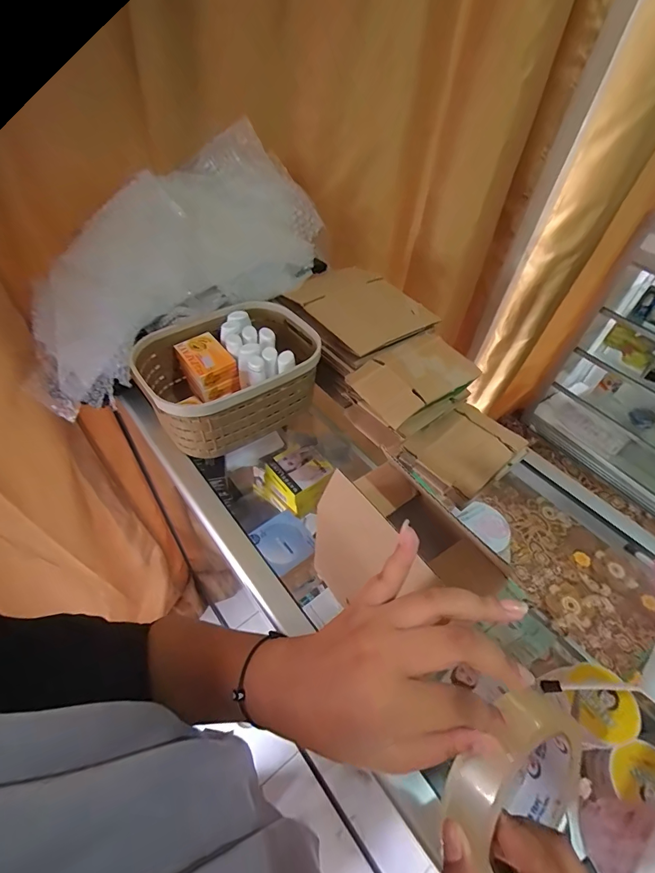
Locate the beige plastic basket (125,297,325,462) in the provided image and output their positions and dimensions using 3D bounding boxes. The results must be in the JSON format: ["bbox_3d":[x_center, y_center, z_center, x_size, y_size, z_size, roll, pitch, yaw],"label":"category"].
[{"bbox_3d":[-0.113,-0.080,0.515,0.217,0.093,0.149,-26,55,-25],"label":"beige plastic basket"}]

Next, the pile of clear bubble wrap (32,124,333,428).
[{"bbox_3d":[-0.212,-0.235,0.553,0.198,0.164,0.477,33,72,23],"label":"pile of clear bubble wrap"}]

